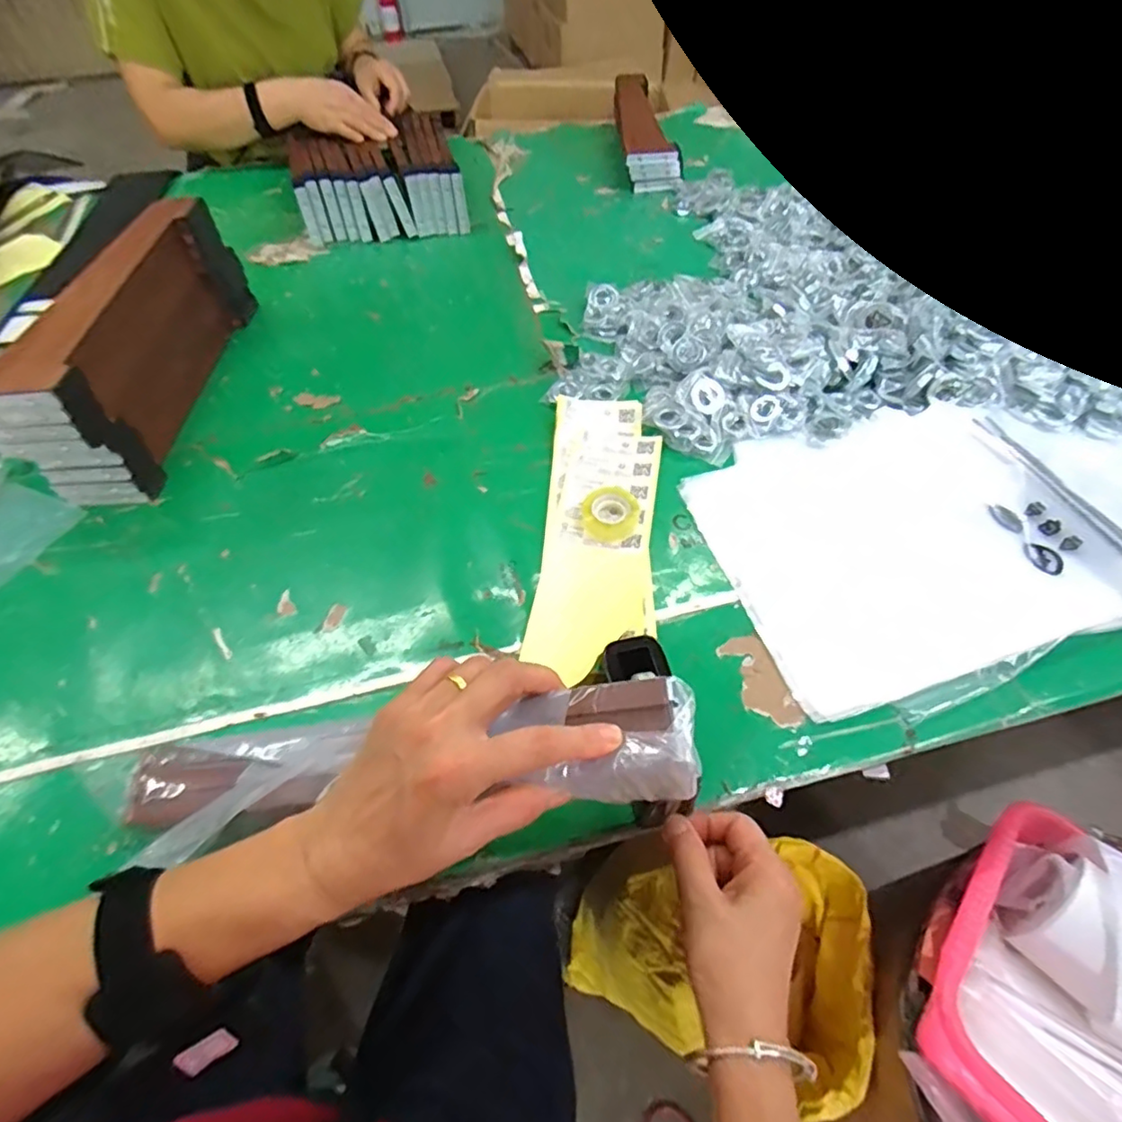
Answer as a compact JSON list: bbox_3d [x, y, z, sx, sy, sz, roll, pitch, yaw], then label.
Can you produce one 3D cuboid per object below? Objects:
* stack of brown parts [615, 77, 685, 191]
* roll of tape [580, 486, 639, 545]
[{"bbox_3d":[0.132,-0.702,0.991,0.095,0.068,0.272,-4,57,-2],"label":"stack of brown parts"},{"bbox_3d":[0.047,-0.045,0.566,0.052,0.012,0.056,-1,57,1],"label":"roll of tape"}]

